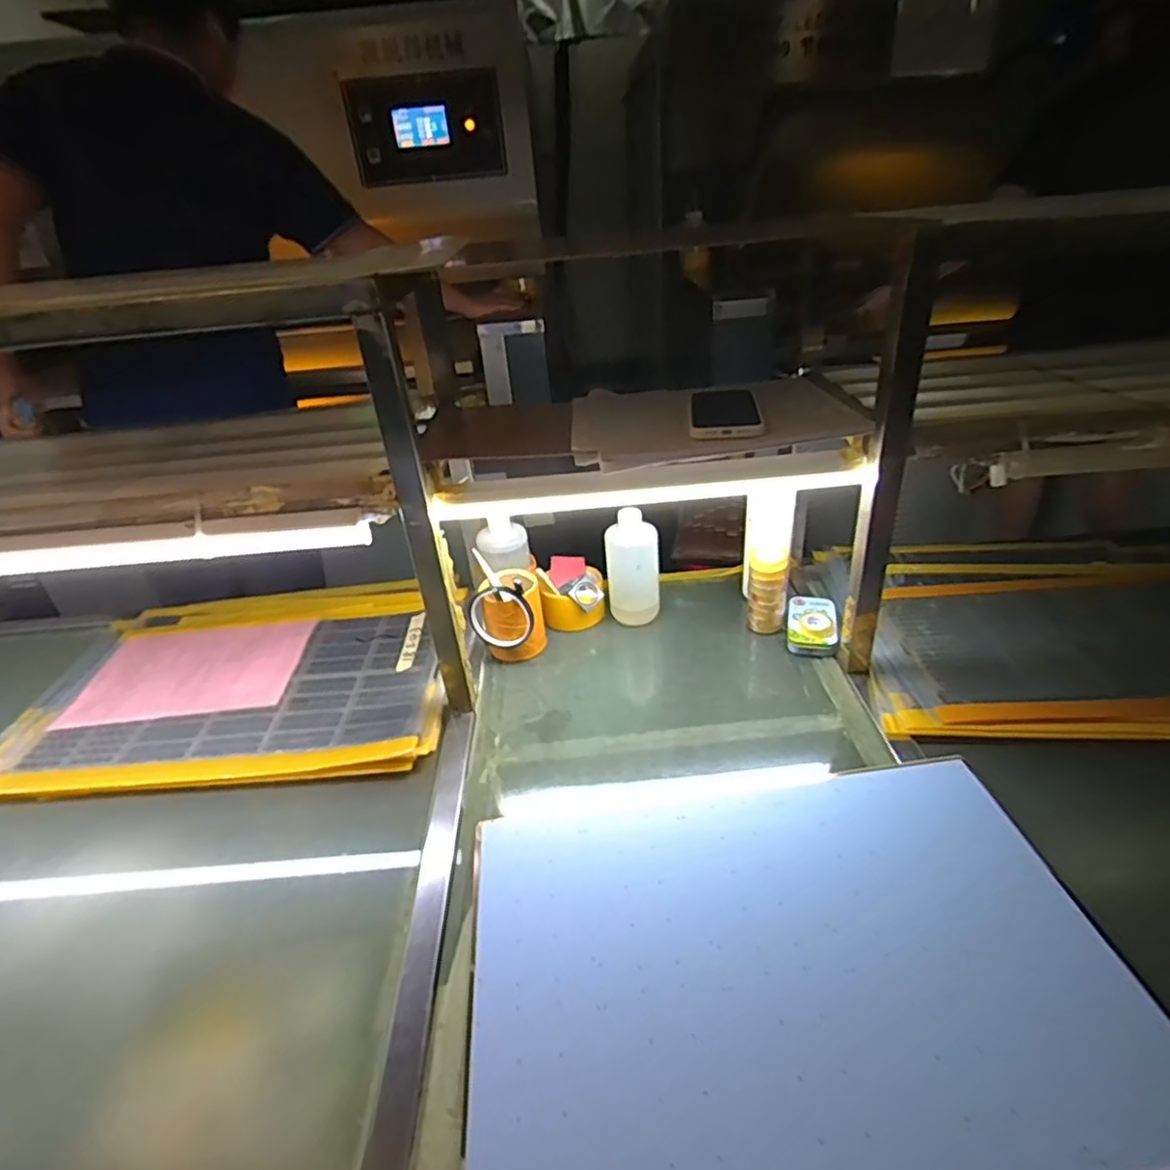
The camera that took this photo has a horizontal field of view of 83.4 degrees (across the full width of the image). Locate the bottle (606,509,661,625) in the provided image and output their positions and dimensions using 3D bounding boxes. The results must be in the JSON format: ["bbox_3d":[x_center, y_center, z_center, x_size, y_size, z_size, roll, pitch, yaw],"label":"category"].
[{"bbox_3d":[0.071,-0.022,0.954,0.064,0.164,0.062,-20,34,-24],"label":"bottle"}]

